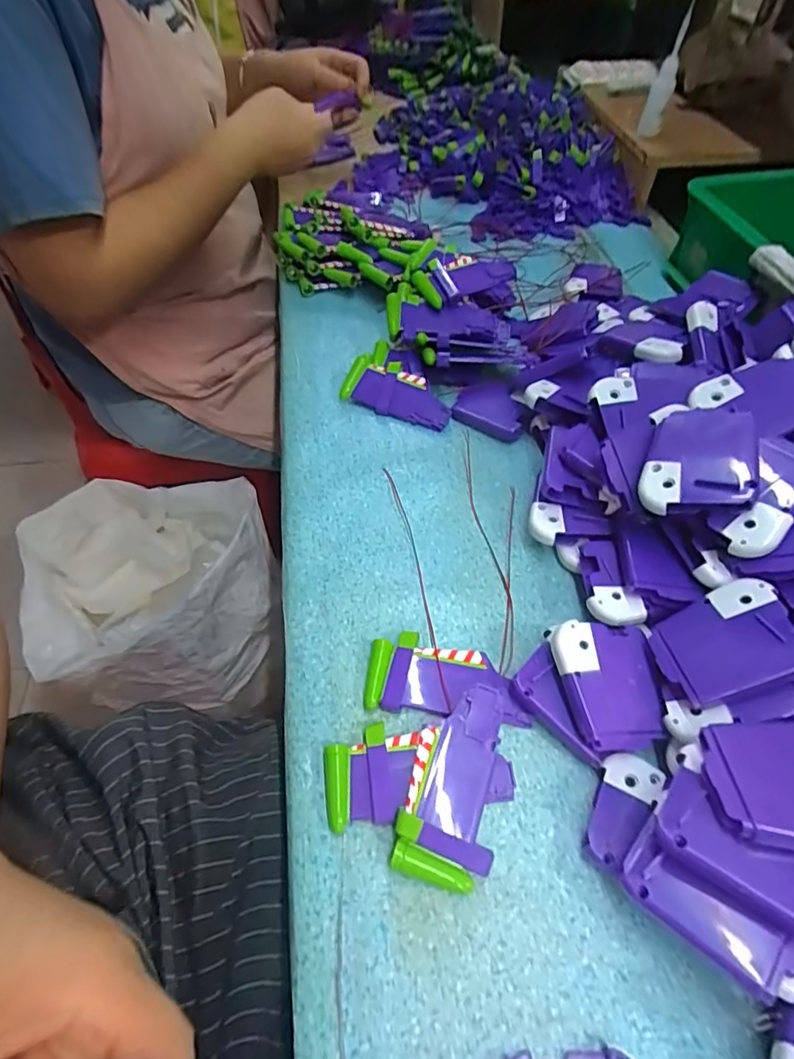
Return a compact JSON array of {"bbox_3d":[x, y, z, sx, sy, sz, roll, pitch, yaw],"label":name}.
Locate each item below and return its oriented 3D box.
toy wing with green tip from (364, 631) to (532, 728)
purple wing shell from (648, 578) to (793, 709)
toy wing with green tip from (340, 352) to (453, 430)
[{"bbox_3d":[0.026,0.080,0.286,0.084,0.010,0.041,4,54,5],"label":"toy wing with green tip"},{"bbox_3d":[0.157,0.054,0.253,0.060,0.006,0.051,-26,41,20],"label":"purple wing shell"},{"bbox_3d":[0.001,-0.108,0.415,0.087,0.025,0.037,22,59,18],"label":"toy wing with green tip"}]

